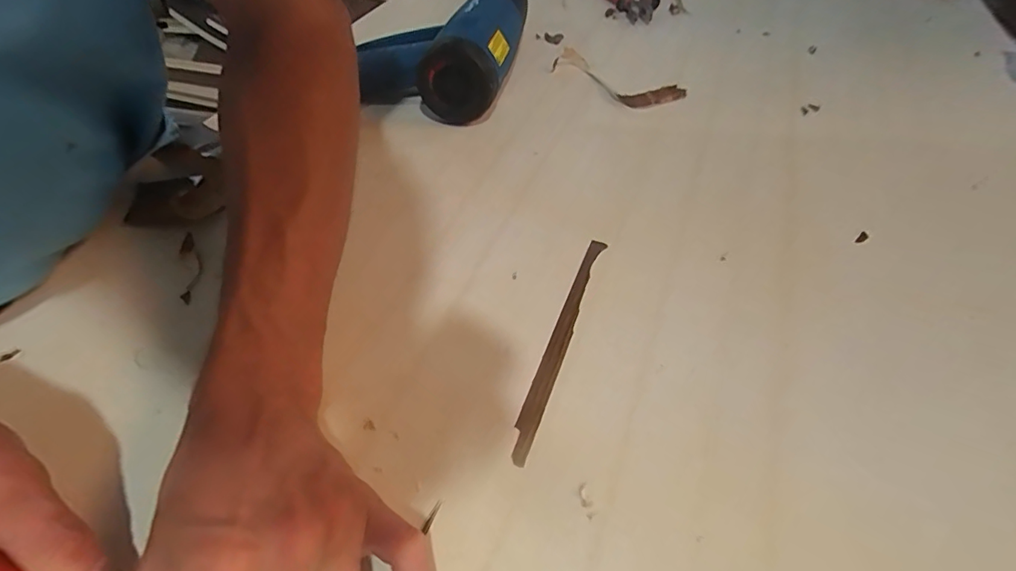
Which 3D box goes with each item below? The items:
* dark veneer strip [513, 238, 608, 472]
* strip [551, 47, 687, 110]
[{"bbox_3d":[0.033,0.030,0.295,0.012,0.005,0.166,16,51,15],"label":"dark veneer strip"},{"bbox_3d":[0.104,-0.206,0.480,0.138,0.019,0.043,32,56,26],"label":"strip"}]

